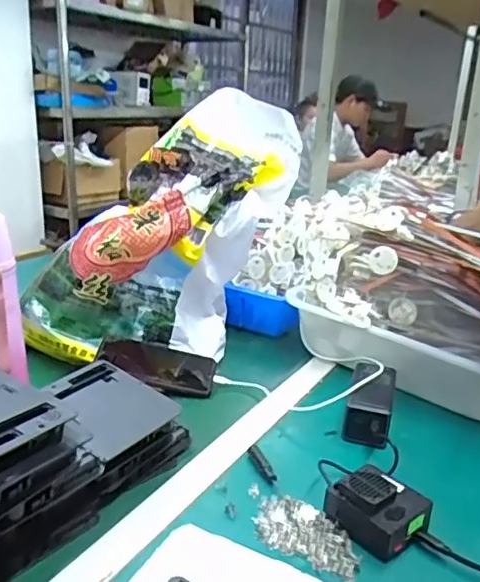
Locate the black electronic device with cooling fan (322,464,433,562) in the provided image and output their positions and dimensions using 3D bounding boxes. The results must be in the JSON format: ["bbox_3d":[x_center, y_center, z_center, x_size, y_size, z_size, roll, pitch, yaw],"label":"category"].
[{"bbox_3d":[0.131,0.203,0.549,0.081,0.047,0.072,19,24,40],"label":"black electronic device with cooling fan"}]

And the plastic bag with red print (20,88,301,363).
[{"bbox_3d":[-0.091,-0.069,0.907,0.238,0.492,0.188,45,-9,-35],"label":"plastic bag with red print"}]

